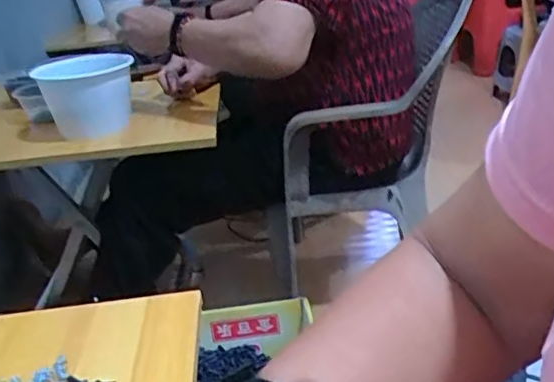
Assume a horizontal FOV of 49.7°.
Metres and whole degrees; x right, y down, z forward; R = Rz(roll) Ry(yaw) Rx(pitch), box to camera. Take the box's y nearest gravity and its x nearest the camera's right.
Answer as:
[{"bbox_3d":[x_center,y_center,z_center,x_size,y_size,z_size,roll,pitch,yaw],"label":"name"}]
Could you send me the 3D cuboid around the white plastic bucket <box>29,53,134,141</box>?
[{"bbox_3d":[-0.322,-0.154,1.017,0.150,0.126,0.186,-6,25,-4],"label":"white plastic bucket"}]

